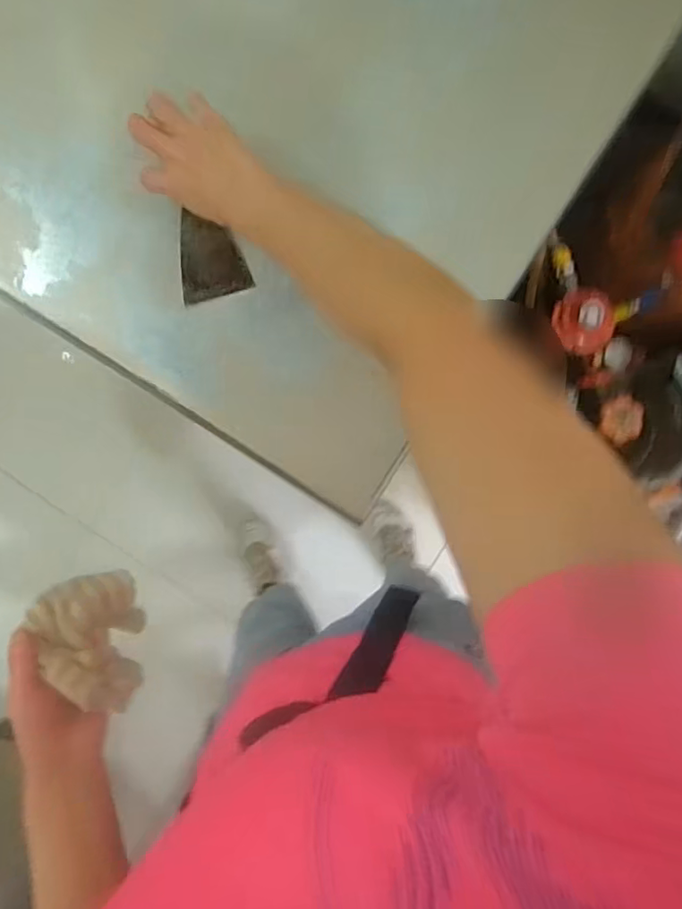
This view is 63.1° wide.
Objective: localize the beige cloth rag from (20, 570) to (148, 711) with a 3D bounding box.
[{"bbox_3d":[-0.224,0.169,0.494,0.088,0.045,0.120,1,52,-32],"label":"beige cloth rag"}]

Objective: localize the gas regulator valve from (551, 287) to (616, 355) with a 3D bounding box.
[{"bbox_3d":[0.345,-0.188,0.786,0.074,0.041,0.089,-30,89,2],"label":"gas regulator valve"}]

